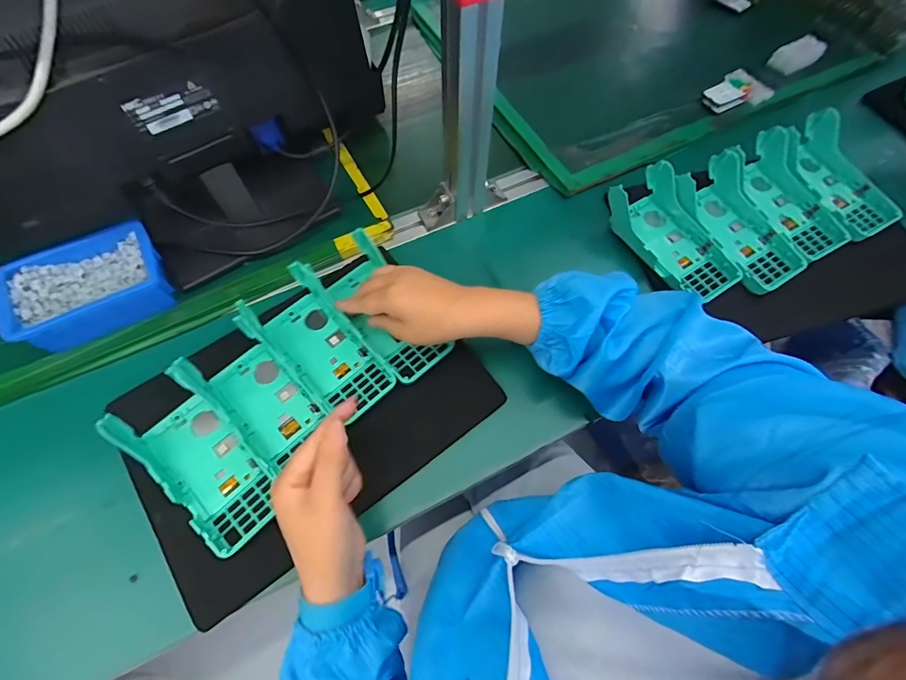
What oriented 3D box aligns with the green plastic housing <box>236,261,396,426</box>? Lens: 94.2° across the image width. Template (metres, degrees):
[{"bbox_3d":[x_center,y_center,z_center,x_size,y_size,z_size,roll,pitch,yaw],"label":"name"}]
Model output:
[{"bbox_3d":[-0.140,0.007,0.439,0.085,0.053,0.159,-39,71,-17],"label":"green plastic housing"}]

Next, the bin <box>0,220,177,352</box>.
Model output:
[{"bbox_3d":[-0.395,-0.062,0.461,0.145,0.051,0.102,-25,67,-12],"label":"bin"}]

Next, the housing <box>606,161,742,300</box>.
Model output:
[{"bbox_3d":[0.266,-0.125,0.505,0.082,0.062,0.167,-31,69,-15],"label":"housing"}]

